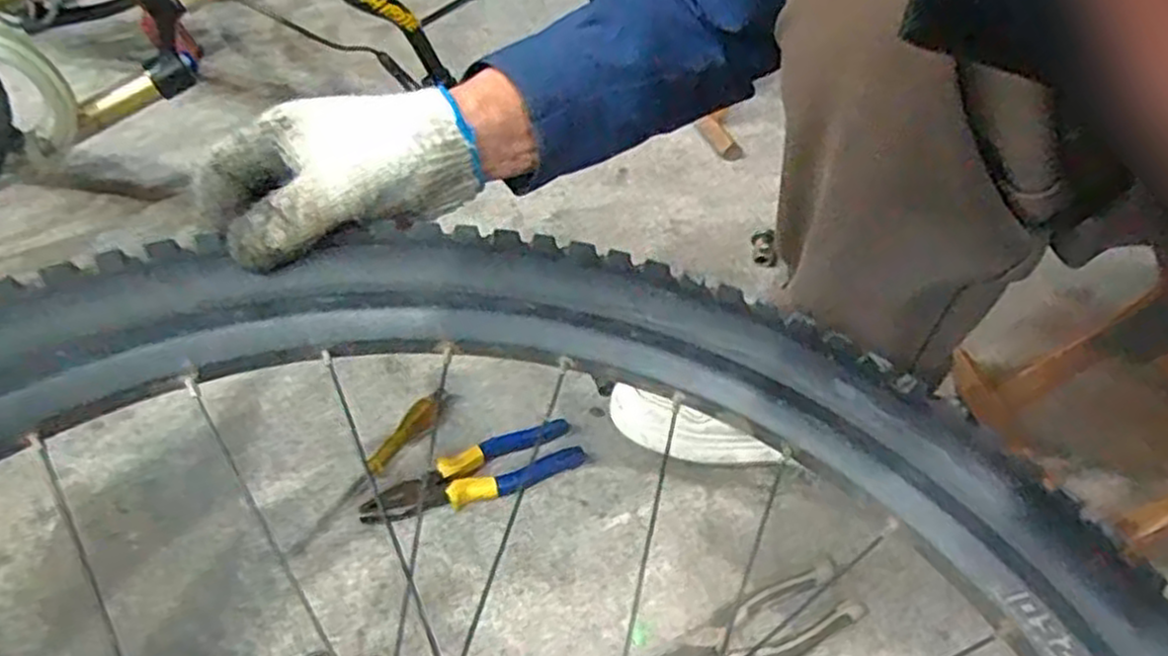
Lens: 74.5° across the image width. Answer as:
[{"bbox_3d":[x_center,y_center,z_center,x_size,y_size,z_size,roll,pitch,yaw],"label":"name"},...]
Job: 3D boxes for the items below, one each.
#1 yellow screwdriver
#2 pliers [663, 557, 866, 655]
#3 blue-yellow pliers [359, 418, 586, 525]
[{"bbox_3d":[-0.190,0.127,0.678,0.025,0.017,0.180,23,49,21],"label":"yellow screwdriver"},{"bbox_3d":[0.116,0.228,0.564,0.194,0.019,0.054,-19,48,-19],"label":"pliers"},{"bbox_3d":[-0.096,0.127,0.672,0.191,0.013,0.052,-16,47,-17],"label":"blue-yellow pliers"}]

